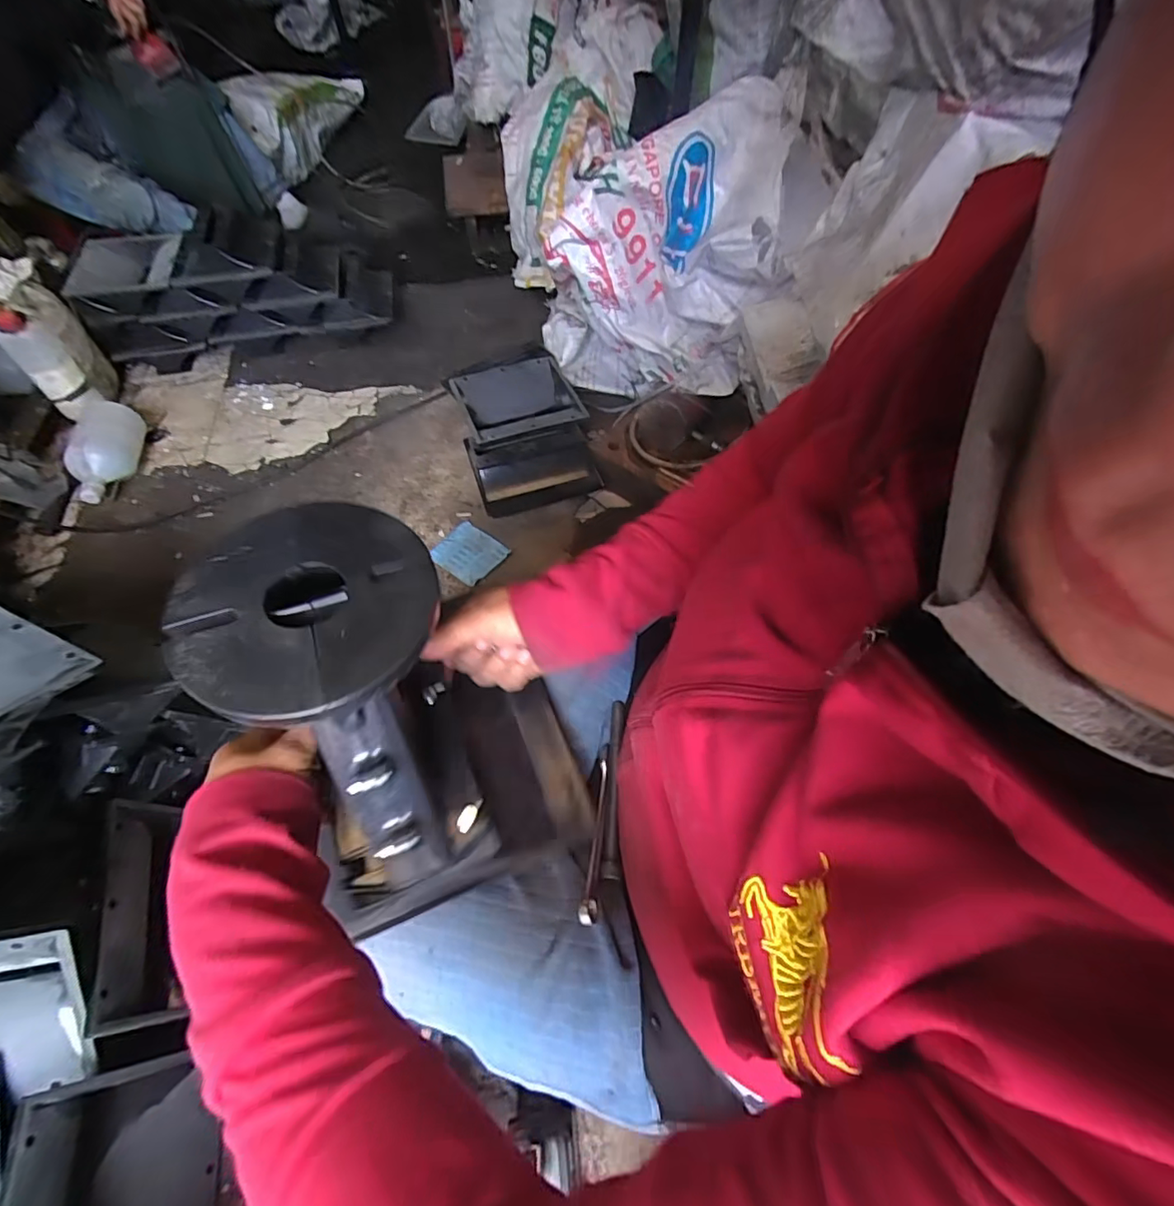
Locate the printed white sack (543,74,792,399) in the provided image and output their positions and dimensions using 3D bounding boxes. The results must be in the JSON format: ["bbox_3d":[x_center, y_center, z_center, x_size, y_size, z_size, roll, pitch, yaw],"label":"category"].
[{"bbox_3d":[0.132,-0.617,1.054,0.428,0.467,0.303,-2,56,0],"label":"printed white sack"}]

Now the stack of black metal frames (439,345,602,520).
[{"bbox_3d":[-0.129,-0.370,1.157,0.263,0.114,0.358,-16,58,-9],"label":"stack of black metal frames"}]

